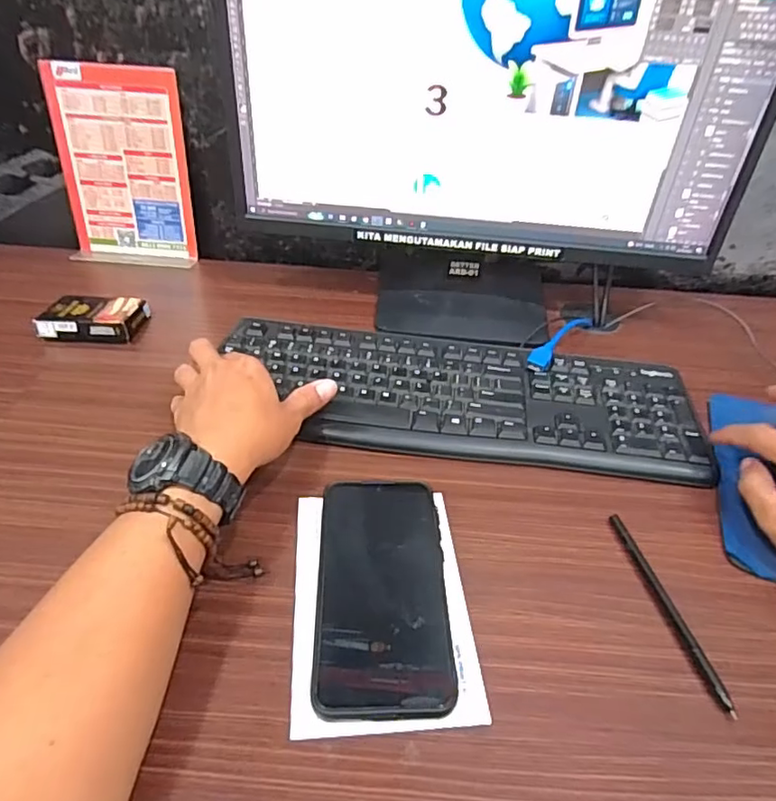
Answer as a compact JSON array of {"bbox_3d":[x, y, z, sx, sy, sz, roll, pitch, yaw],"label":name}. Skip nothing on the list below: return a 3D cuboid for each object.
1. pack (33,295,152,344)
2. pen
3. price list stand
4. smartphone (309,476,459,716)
[{"bbox_3d":[-0.299,-0.084,0.582,0.092,0.026,0.067,2,41,-2],"label":"pack"},{"bbox_3d":[0.178,0.129,0.364,0.006,0.007,0.138,-5,42,-10],"label":"pen"},{"bbox_3d":[-0.314,-0.272,0.671,0.150,0.209,0.052,5,41,1],"label":"price list stand"},{"bbox_3d":[-0.003,0.116,0.360,0.080,0.016,0.159,1,41,-3],"label":"smartphone"}]

